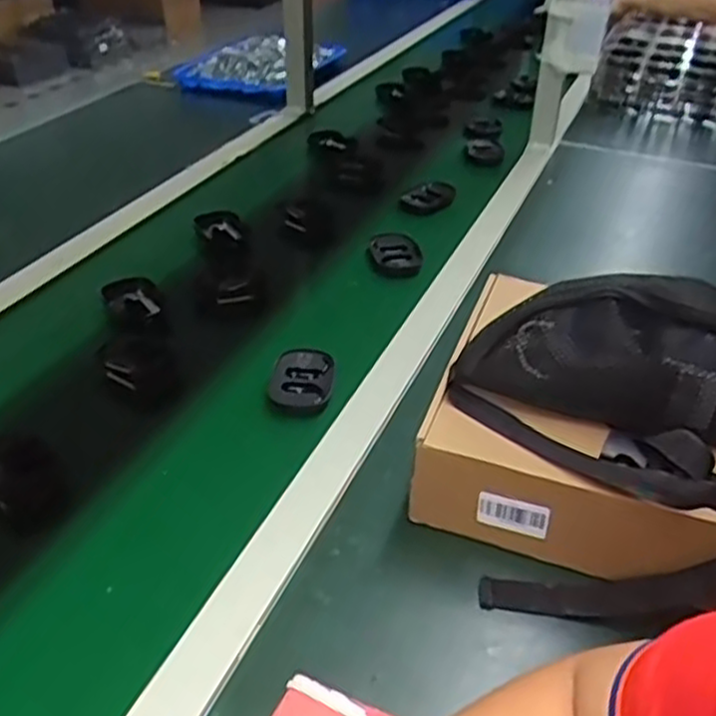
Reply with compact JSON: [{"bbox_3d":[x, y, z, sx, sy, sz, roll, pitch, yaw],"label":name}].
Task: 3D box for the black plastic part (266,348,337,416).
[{"bbox_3d":[-0.052,0.021,0.733,0.056,0.017,0.082,5,35,4],"label":"black plastic part"}]

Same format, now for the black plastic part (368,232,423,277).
[{"bbox_3d":[0.045,-0.128,0.951,0.060,0.020,0.084,-4,36,-8],"label":"black plastic part"}]

